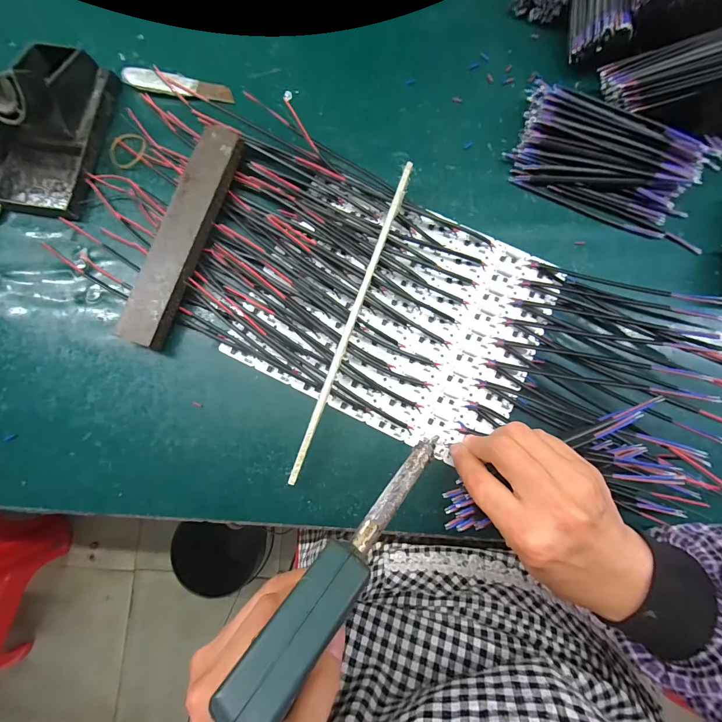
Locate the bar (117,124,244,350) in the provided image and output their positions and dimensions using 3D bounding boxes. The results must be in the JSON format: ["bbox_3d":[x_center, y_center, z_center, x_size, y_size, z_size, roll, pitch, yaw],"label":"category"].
[{"bbox_3d":[-0.154,-0.110,0.294,0.041,0.021,0.198,21,82,4],"label":"bar"}]

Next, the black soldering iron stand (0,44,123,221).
[{"bbox_3d":[-0.292,-0.208,0.291,0.094,0.060,0.157,9,82,2],"label":"black soldering iron stand"}]

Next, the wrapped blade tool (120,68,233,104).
[{"bbox_3d":[-0.175,-0.265,0.324,0.108,0.008,0.021,13,82,2],"label":"wrapped blade tool"}]

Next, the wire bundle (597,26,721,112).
[{"bbox_3d":[0.287,-0.244,0.268,0.154,0.029,0.043,-2,80,31],"label":"wire bundle"}]

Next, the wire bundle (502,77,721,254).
[{"bbox_3d":[0.221,-0.178,0.301,0.173,0.033,0.090,30,83,5],"label":"wire bundle"}]

